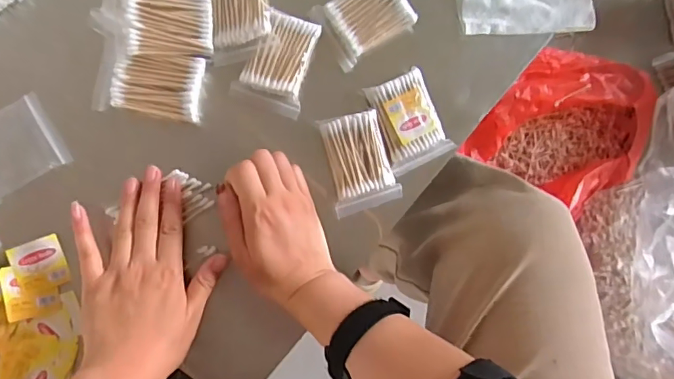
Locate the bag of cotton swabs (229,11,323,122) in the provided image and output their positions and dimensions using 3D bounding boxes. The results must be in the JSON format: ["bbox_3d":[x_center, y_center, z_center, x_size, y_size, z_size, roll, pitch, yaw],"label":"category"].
[{"bbox_3d":[-0.054,-0.118,0.463,0.060,0.022,0.085,19,84,-6],"label":"bag of cotton swabs"}]

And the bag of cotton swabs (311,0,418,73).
[{"bbox_3d":[0.029,-0.164,0.480,0.083,0.022,0.063,-29,90,-9],"label":"bag of cotton swabs"}]

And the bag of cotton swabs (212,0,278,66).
[{"bbox_3d":[-0.090,-0.170,0.453,0.057,0.025,0.088,-10,87,-8],"label":"bag of cotton swabs"}]

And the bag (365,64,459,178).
[{"bbox_3d":[0.068,-0.066,0.481,0.060,0.023,0.086,-24,89,-9],"label":"bag"}]

